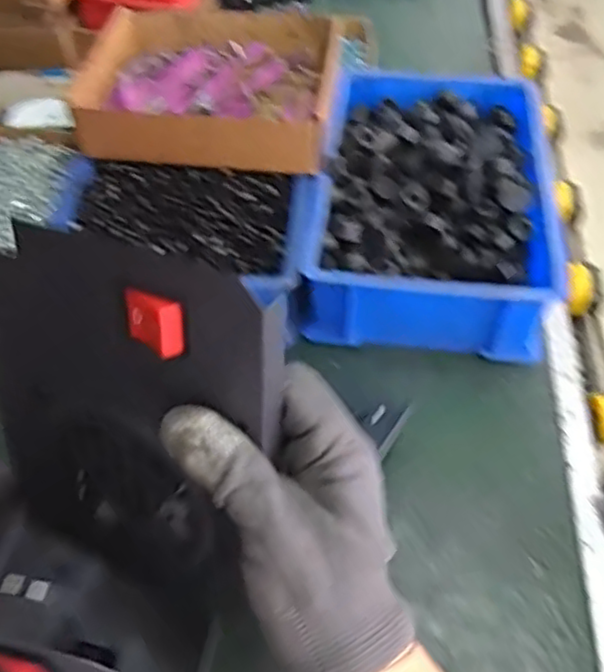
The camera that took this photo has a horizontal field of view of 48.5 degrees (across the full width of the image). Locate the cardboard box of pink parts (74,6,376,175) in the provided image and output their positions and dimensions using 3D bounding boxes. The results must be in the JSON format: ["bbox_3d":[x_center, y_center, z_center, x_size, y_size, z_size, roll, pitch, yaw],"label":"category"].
[{"bbox_3d":[-0.077,-0.246,0.633,0.217,0.060,0.210,6,51,5],"label":"cardboard box of pink parts"}]

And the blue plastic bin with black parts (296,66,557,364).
[{"bbox_3d":[0.110,-0.128,0.612,0.199,0.082,0.299,4,51,4],"label":"blue plastic bin with black parts"}]

